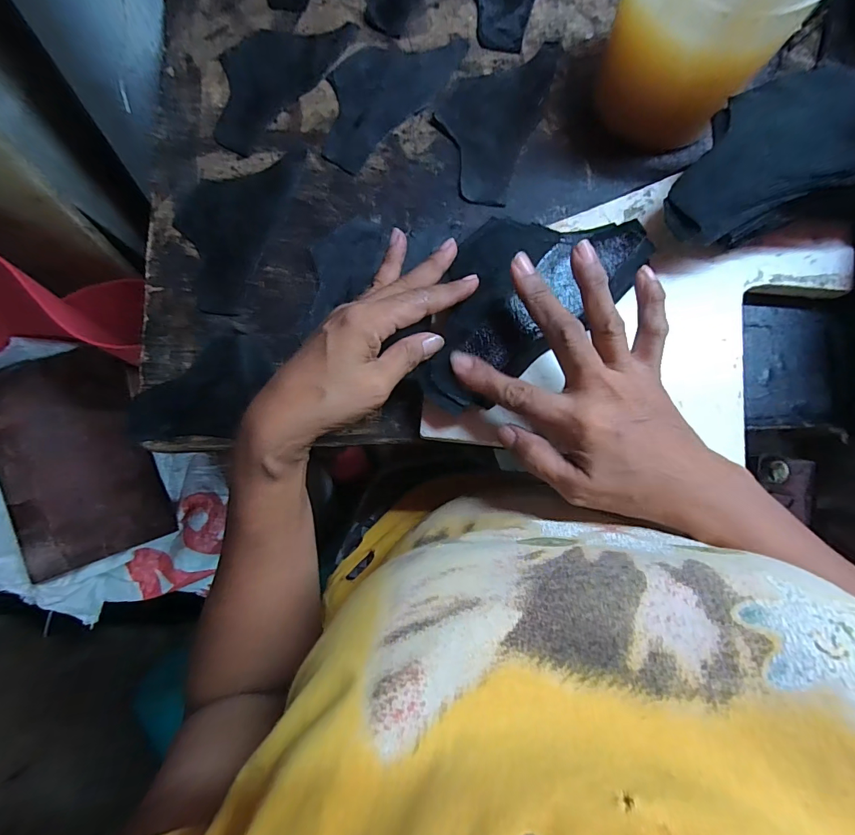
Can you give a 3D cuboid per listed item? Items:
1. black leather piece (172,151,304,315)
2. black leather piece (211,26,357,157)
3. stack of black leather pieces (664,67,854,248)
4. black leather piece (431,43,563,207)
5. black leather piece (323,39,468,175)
[{"bbox_3d":[-0.164,-0.161,0.347,0.080,0.004,0.147,19,83,5],"label":"black leather piece"},{"bbox_3d":[-0.137,-0.303,0.368,0.080,0.004,0.149,41,86,7],"label":"black leather piece"},{"bbox_3d":[0.239,-0.176,0.266,0.171,0.031,0.093,-18,75,20],"label":"stack of black leather pieces"},{"bbox_3d":[0.050,-0.251,0.351,0.081,0.004,0.148,21,83,5],"label":"black leather piece"},{"bbox_3d":[-0.039,-0.282,0.360,0.149,0.004,0.083,-45,83,-4],"label":"black leather piece"}]

